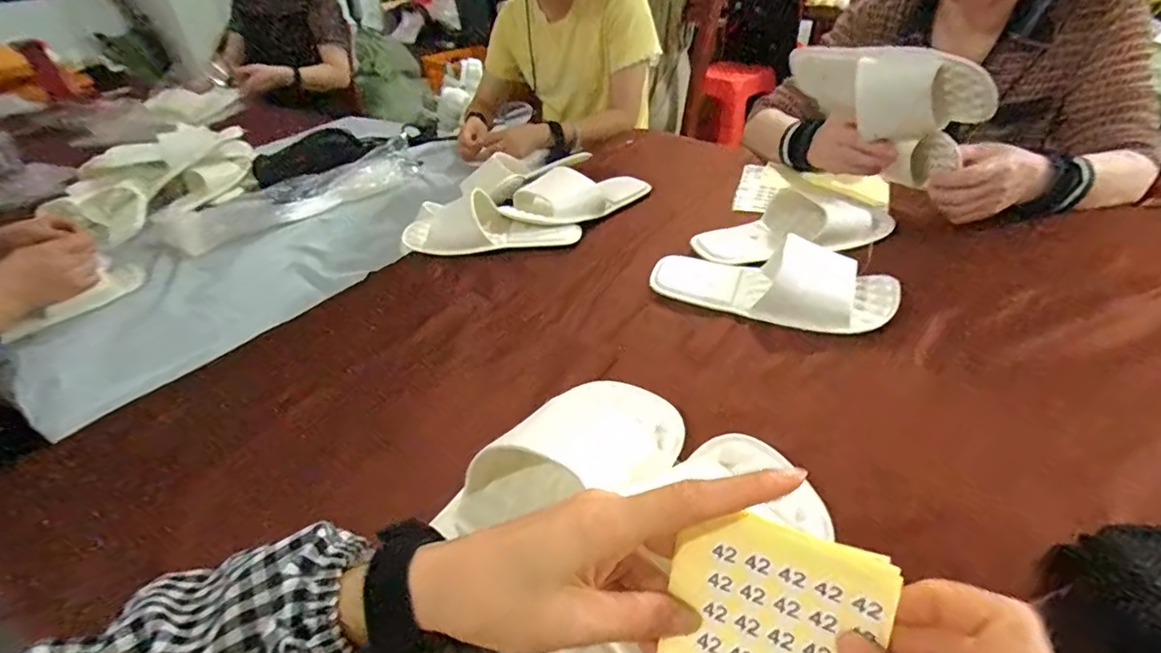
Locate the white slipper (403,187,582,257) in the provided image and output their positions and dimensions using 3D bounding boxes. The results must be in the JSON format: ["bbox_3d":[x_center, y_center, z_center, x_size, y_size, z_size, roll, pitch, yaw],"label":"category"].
[{"bbox_3d":[-0.114,-0.133,0.685,0.219,0.055,0.083,-8,38,-6],"label":"white slipper"}]

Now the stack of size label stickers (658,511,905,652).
[{"bbox_3d":[0.079,0.126,0.227,0.083,0.086,0.007,10,1,30],"label":"stack of size label stickers"}]

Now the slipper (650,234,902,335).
[{"bbox_3d":[0.195,-0.053,0.558,0.242,0.052,0.100,16,42,23],"label":"slipper"}]

